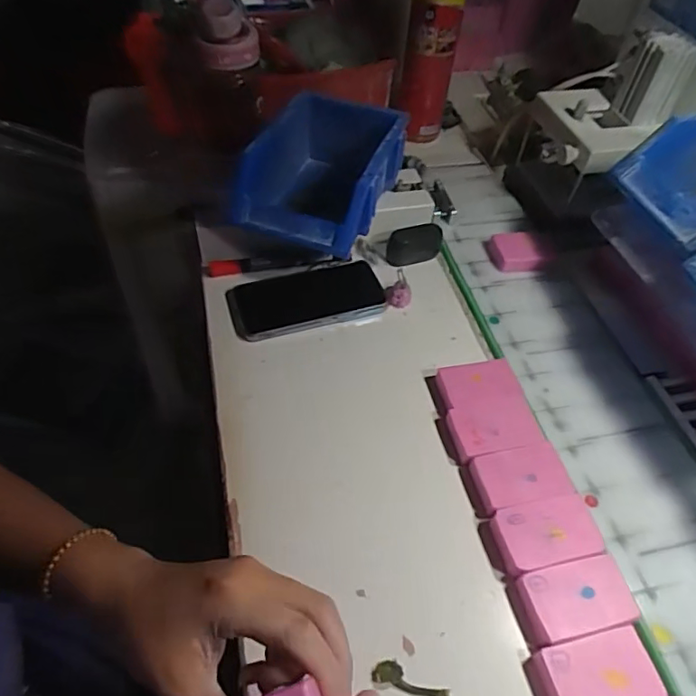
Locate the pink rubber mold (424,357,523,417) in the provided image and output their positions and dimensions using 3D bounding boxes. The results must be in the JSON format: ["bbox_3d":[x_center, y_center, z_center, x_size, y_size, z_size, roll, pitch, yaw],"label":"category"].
[{"bbox_3d":[0.113,0.035,0.484,0.073,0.020,0.044,-7,52,-9],"label":"pink rubber mold"}]

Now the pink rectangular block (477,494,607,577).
[{"bbox_3d":[0.143,0.137,0.399,0.081,0.019,0.045,-10,52,-10],"label":"pink rectangular block"}]

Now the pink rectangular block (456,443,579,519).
[{"bbox_3d":[0.134,0.102,0.425,0.078,0.018,0.045,-10,52,-11],"label":"pink rectangular block"}]

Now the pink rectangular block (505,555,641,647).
[{"bbox_3d":[0.153,0.172,0.370,0.075,0.016,0.044,-8,52,-10],"label":"pink rectangular block"}]

